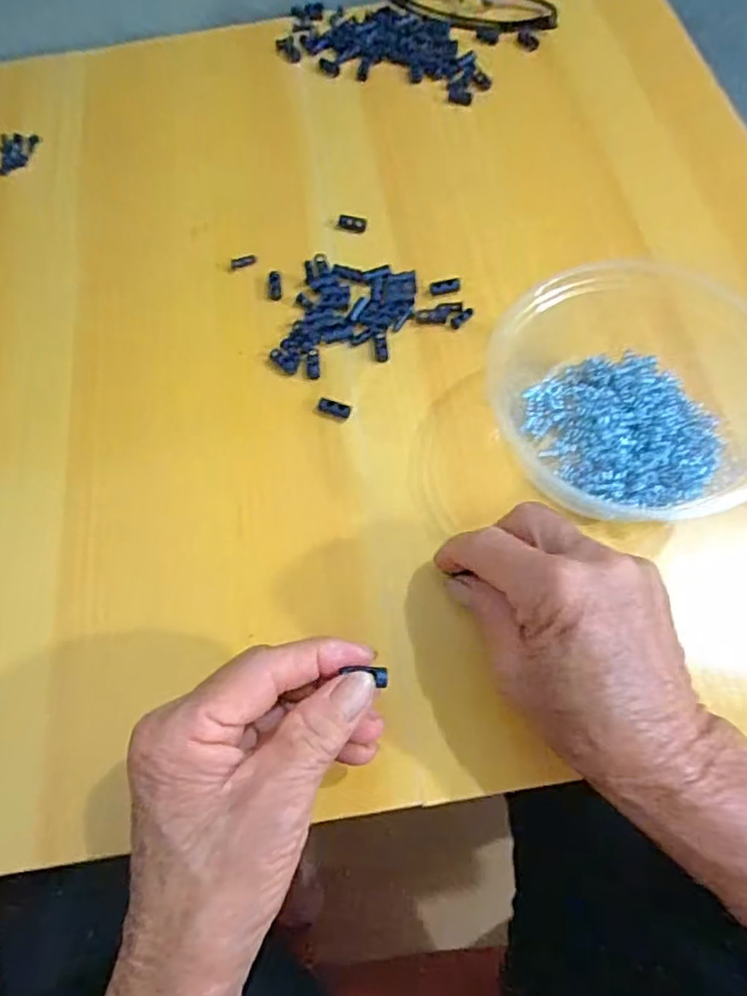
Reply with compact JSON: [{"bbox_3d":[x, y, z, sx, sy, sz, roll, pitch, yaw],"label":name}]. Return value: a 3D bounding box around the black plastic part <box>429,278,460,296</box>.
[{"bbox_3d":[0.044,-0.130,0.384,0.019,0.004,0.009,-11,67,-1],"label":"black plastic part"}]

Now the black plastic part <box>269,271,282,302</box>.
[{"bbox_3d":[-0.062,-0.133,0.391,0.008,0.004,0.022,-8,67,0],"label":"black plastic part"}]

